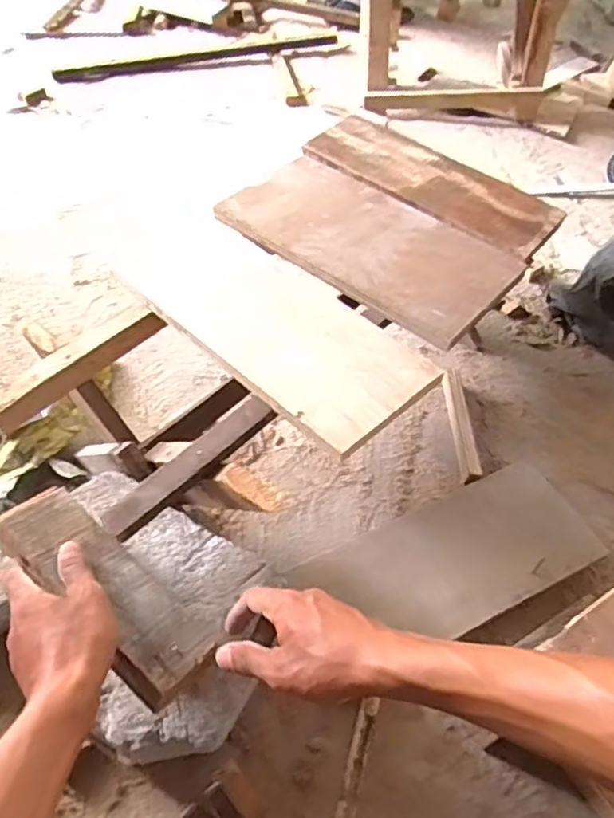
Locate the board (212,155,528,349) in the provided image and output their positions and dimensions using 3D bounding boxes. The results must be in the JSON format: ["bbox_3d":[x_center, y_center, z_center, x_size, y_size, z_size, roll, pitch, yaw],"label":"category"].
[{"bbox_3d":[0.074,-0.206,0.752,0.339,0.020,0.184,35,57,22],"label":"board"}]

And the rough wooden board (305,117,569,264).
[{"bbox_3d":[0.164,-0.307,0.839,0.346,0.014,0.127,36,57,22],"label":"rough wooden board"}]

